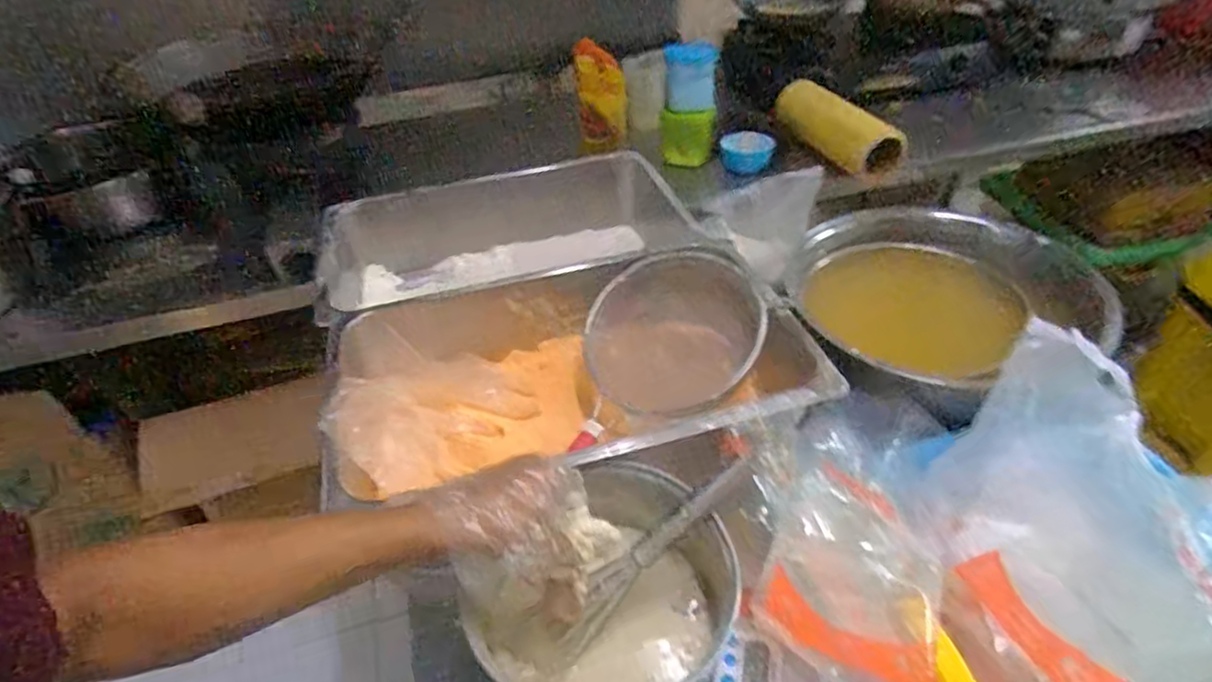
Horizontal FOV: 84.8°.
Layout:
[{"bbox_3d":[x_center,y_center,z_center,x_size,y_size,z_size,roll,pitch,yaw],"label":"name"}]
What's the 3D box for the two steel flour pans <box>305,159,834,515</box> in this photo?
[{"bbox_3d":[-0.098,-0.031,0.936,0.539,0.160,0.677,-15,41,-12],"label":"two steel flour pans"}]

